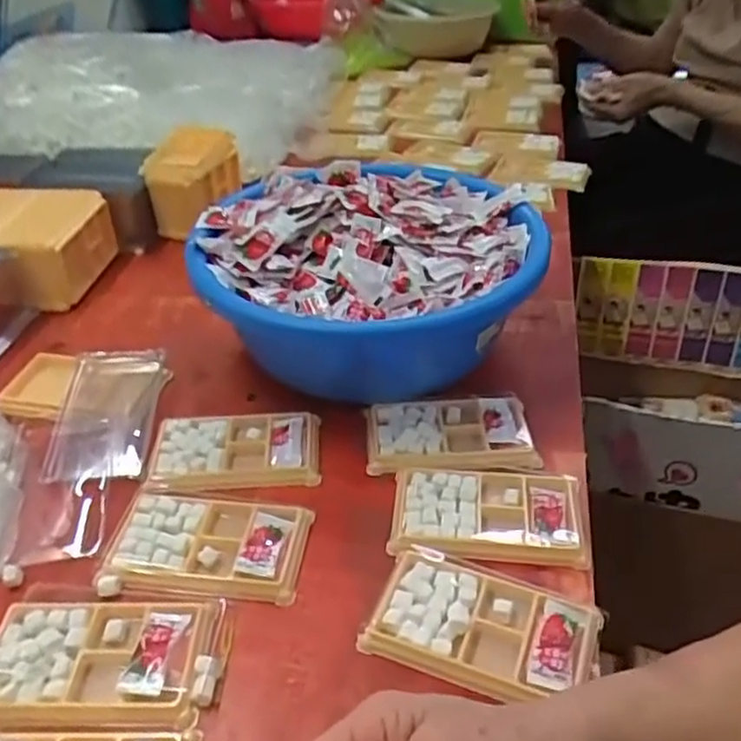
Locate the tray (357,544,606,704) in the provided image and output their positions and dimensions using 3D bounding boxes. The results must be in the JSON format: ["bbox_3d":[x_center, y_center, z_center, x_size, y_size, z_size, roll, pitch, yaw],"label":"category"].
[{"bbox_3d":[0.072,0.160,0.444,0.138,0.016,0.081,14,41,17],"label":"tray"}]

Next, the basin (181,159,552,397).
[{"bbox_3d":[-0.001,-0.082,0.660,0.303,0.123,0.269,-8,39,-10],"label":"basin"}]

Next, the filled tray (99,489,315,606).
[{"bbox_3d":[-0.115,0.121,0.499,0.136,0.011,0.078,5,39,7],"label":"filled tray"}]

